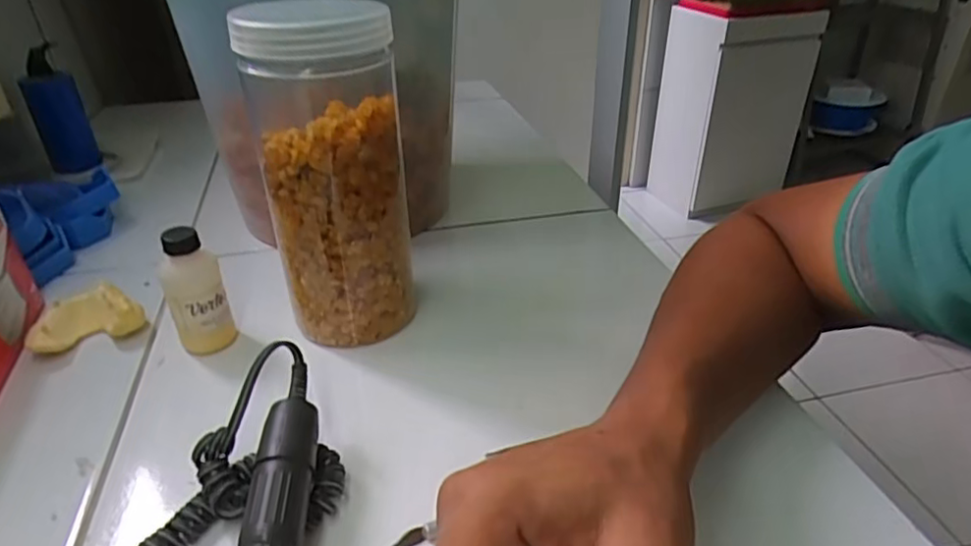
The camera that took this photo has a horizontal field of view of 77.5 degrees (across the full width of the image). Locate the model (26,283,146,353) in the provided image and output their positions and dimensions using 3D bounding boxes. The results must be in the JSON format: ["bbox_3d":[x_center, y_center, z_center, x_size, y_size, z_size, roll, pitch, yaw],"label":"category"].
[{"bbox_3d":[-0.280,0.032,0.429,0.066,0.027,0.047,-13,35,-20],"label":"model"}]

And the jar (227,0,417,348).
[{"bbox_3d":[-0.096,-0.057,0.393,0.084,0.213,0.073,-7,33,-11],"label":"jar"}]

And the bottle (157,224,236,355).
[{"bbox_3d":[-0.190,0.016,0.401,0.028,0.088,0.028,9,33,14],"label":"bottle"}]

